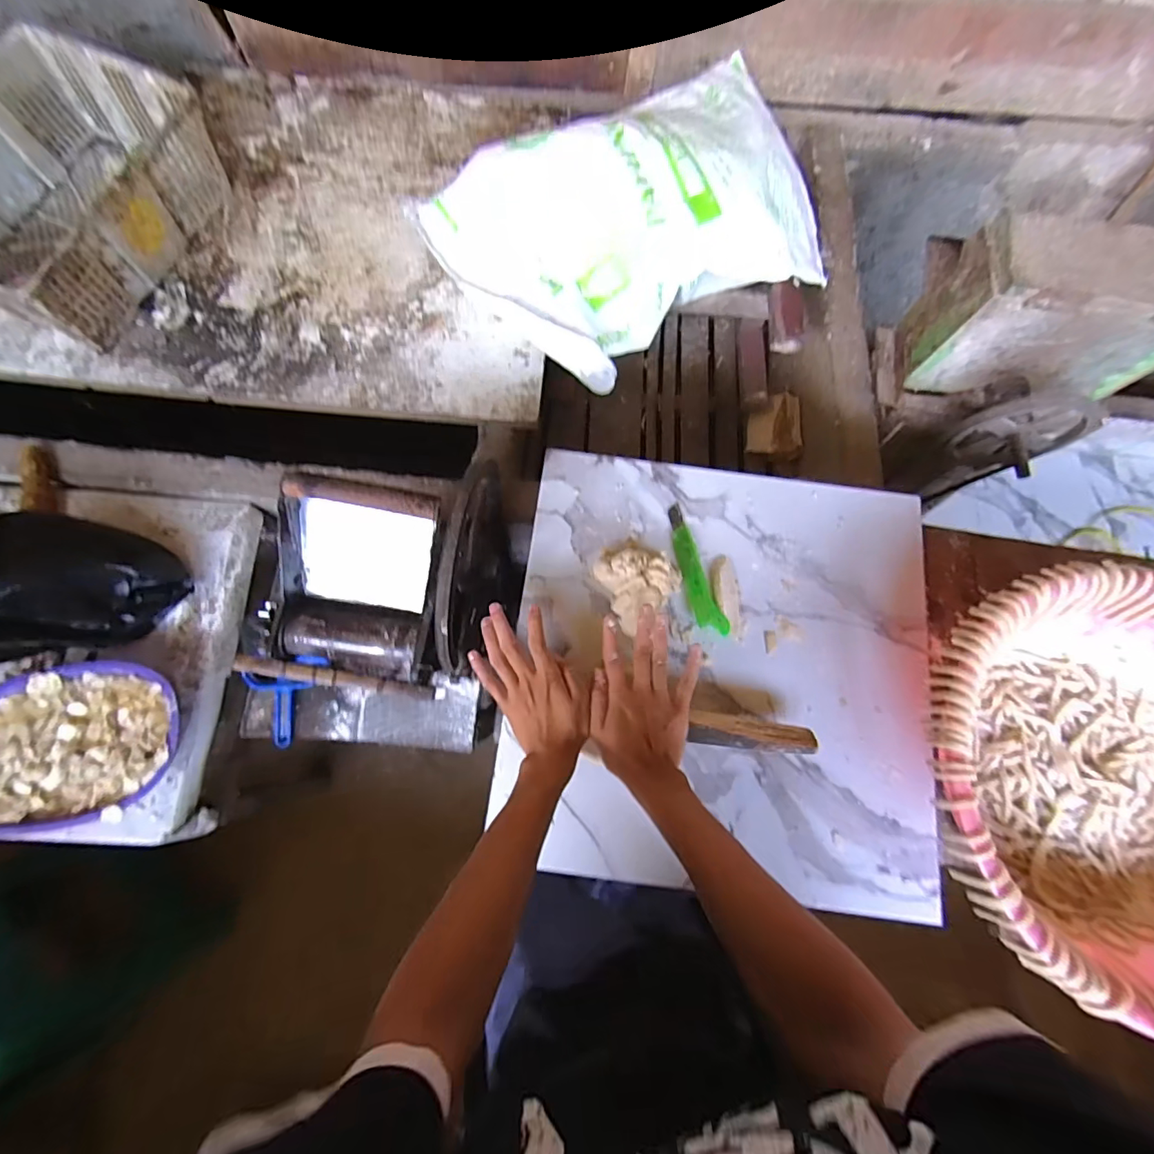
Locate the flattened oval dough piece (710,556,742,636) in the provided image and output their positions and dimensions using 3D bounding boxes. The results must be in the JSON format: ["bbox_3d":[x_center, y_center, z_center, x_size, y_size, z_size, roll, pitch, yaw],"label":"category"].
[{"bbox_3d":[0.183,0.022,0.627,0.033,0.009,0.097,0,74,-2],"label":"flattened oval dough piece"}]

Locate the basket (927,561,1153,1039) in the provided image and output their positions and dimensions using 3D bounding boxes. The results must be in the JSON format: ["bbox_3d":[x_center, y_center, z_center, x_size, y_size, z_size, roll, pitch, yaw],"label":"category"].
[{"bbox_3d":[0.557,0.207,0.528,0.394,0.109,0.401,0,74,-1],"label":"basket"}]

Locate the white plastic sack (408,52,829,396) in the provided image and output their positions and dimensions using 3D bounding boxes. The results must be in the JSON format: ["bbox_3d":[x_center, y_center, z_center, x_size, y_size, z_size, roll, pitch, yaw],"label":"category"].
[{"bbox_3d":[0.109,-0.626,0.913,0.653,0.199,0.395,-29,77,-11],"label":"white plastic sack"}]

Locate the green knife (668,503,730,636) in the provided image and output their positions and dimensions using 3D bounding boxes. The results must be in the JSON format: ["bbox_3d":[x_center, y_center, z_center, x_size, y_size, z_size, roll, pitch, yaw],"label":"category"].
[{"bbox_3d":[0.142,-0.010,0.632,0.032,0.014,0.172,-15,75,-6],"label":"green knife"}]

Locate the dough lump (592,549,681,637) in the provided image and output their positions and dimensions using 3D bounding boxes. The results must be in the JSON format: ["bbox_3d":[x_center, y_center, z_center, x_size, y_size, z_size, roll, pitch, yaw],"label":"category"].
[{"bbox_3d":[0.064,0.008,0.609,0.092,0.048,0.093,0,74,-1],"label":"dough lump"}]

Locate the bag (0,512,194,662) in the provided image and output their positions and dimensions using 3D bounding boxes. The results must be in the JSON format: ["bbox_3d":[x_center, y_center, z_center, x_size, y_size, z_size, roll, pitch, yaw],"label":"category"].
[{"bbox_3d":[-0.761,0.033,0.688,0.287,0.243,0.191,-20,76,-8],"label":"bag"}]

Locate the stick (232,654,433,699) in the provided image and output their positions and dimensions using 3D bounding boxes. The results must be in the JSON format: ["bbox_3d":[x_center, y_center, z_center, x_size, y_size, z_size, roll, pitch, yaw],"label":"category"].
[{"bbox_3d":[-0.281,0.117,0.594,0.229,0.013,0.018,8,73,1],"label":"stick"}]

